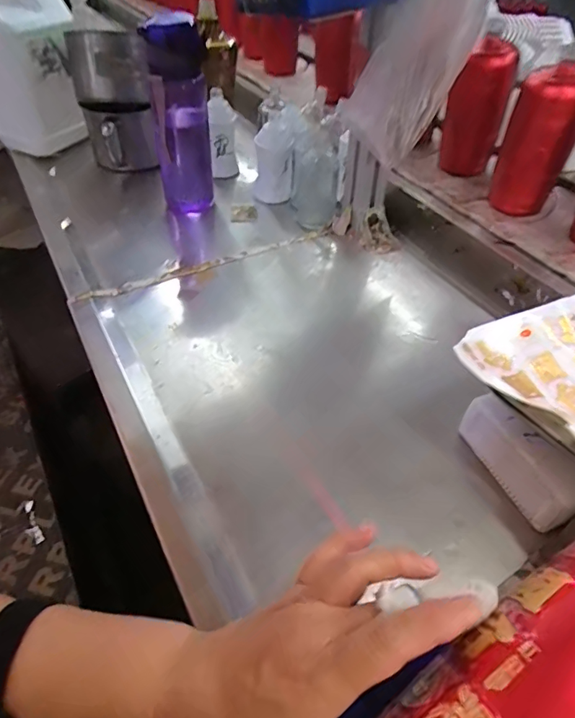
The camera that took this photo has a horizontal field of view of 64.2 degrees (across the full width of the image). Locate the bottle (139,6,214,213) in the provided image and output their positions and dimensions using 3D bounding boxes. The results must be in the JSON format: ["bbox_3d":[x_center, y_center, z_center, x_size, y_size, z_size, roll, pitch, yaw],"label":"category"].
[{"bbox_3d":[-0.134,-0.301,0.588,0.080,0.210,0.075,-10,49,-7],"label":"bottle"}]

